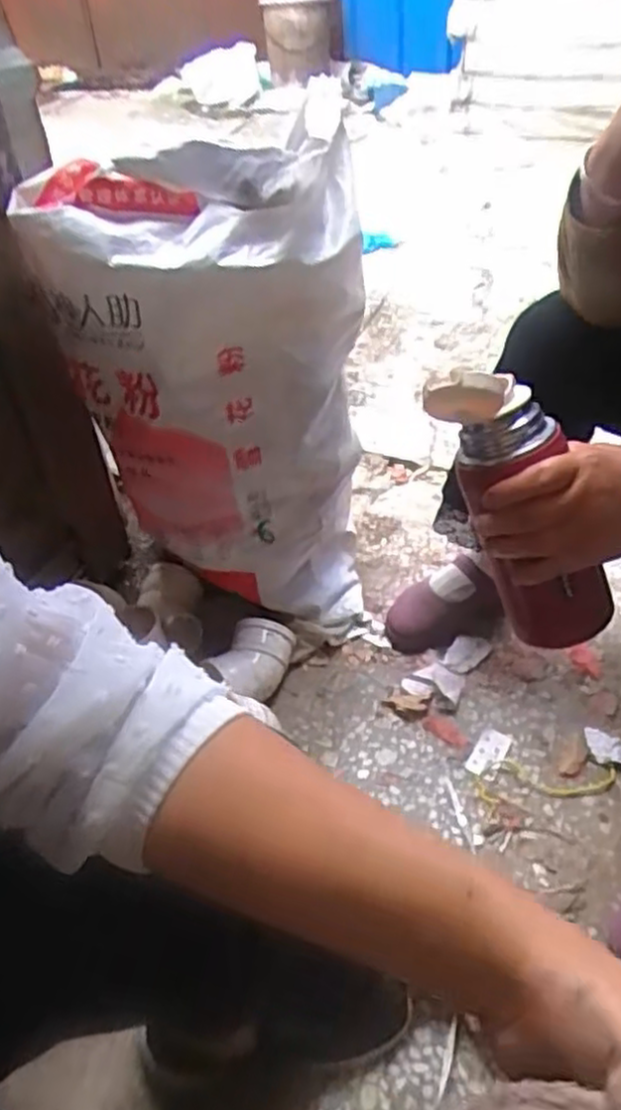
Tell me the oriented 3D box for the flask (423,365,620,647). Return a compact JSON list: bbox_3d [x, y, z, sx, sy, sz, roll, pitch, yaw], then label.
[{"bbox_3d":[0.149,-0.034,0.522,0.078,0.223,0.067,-40,26,-32],"label":"flask"}]

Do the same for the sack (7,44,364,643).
[{"bbox_3d":[-0.103,-0.172,0.903,0.319,0.570,0.221,8,44,13],"label":"sack"}]

